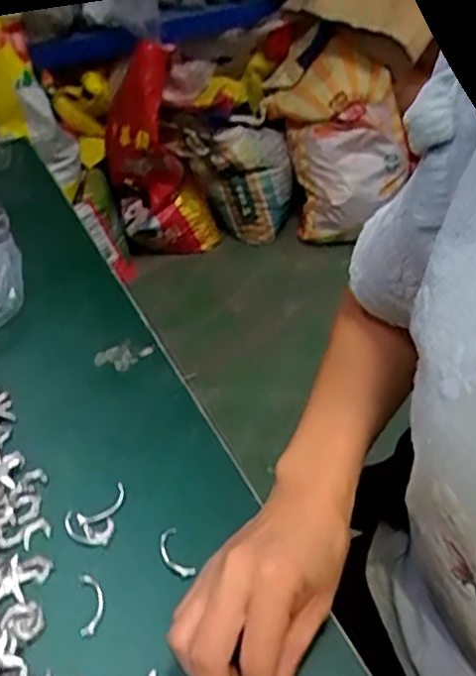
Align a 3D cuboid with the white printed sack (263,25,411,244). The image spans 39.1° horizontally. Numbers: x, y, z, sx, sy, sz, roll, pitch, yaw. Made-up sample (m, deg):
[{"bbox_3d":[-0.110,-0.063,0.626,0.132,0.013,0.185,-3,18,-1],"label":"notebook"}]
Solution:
[{"bbox_3d":[0.288,-0.558,1.877,0.337,0.516,0.085,-15,3,8],"label":"white printed sack"}]

